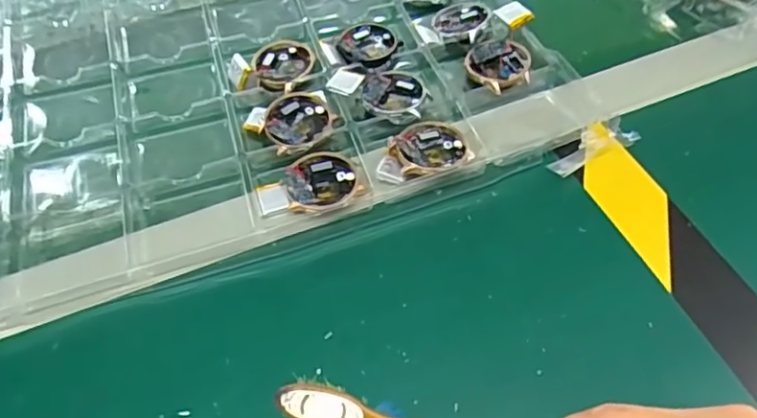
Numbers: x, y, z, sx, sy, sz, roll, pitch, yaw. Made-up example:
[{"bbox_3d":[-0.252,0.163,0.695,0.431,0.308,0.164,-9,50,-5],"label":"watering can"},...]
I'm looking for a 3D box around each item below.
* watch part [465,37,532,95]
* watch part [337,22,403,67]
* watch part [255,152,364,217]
[{"bbox_3d":[0.085,-0.101,0.422,0.043,0.007,0.048,-16,54,-7],"label":"watch part"},{"bbox_3d":[-0.008,-0.120,0.448,0.043,0.011,0.053,17,57,17],"label":"watch part"},{"bbox_3d":[-0.043,-0.013,0.365,0.059,0.012,0.042,-21,55,-10],"label":"watch part"}]

